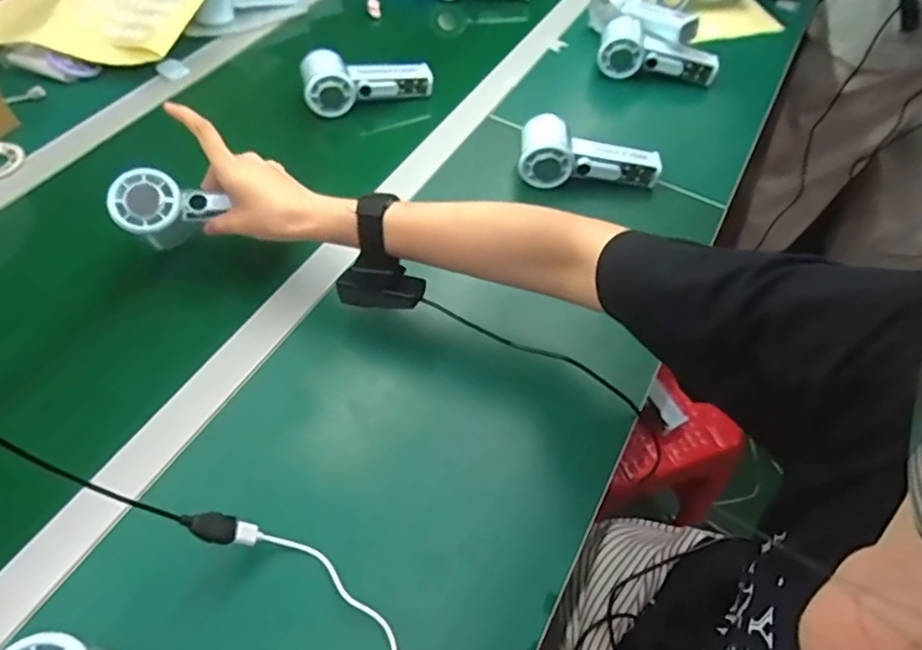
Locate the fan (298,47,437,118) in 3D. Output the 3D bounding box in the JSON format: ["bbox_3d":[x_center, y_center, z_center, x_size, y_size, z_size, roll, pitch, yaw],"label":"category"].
[{"bbox_3d":[-0.110,-0.295,0.715,0.156,0.053,0.056,-9,55,-9],"label":"fan"}]

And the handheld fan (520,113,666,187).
[{"bbox_3d":[0.139,-0.178,0.631,0.152,0.054,0.049,8,54,3],"label":"handheld fan"}]

